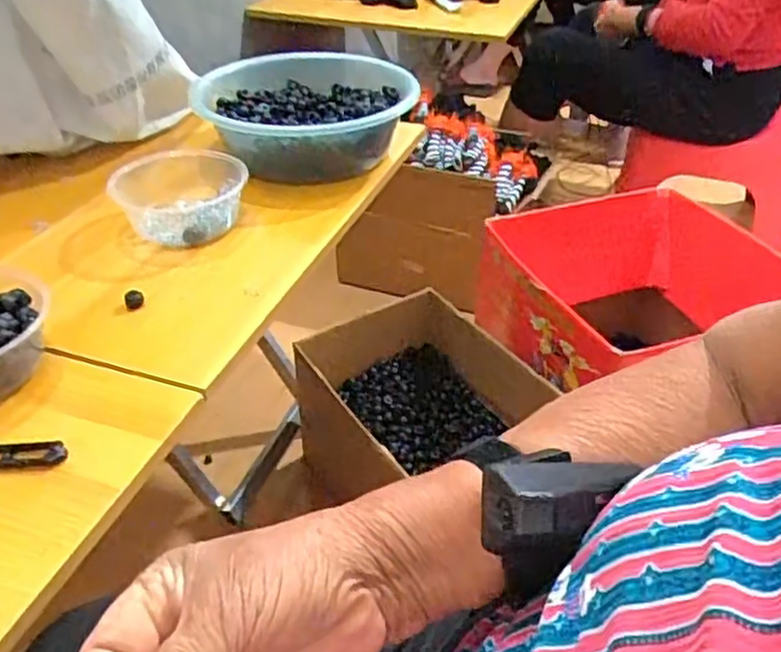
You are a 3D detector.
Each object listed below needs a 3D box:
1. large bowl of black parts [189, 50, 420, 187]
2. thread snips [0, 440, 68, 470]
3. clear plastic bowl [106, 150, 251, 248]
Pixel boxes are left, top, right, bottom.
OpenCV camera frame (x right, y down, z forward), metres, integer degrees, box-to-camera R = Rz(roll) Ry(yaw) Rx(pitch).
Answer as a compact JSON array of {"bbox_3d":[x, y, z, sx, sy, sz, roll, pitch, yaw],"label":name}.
[{"bbox_3d":[-0.105,-0.259,0.867,0.271,0.093,0.237,-5,39,1],"label":"large bowl of black parts"},{"bbox_3d":[-0.283,0.093,0.489,0.099,0.005,0.025,-4,39,3],"label":"thread snips"},{"bbox_3d":[-0.227,-0.145,0.748,0.126,0.062,0.133,-4,39,3],"label":"clear plastic bowl"}]

